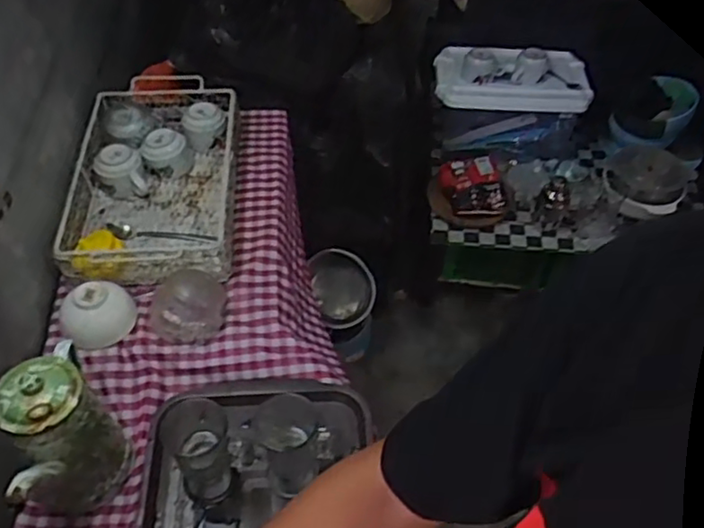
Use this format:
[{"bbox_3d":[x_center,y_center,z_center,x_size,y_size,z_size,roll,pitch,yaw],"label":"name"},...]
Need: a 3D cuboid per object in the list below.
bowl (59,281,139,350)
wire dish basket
[{"bbox_3d":[-0.374,0.070,0.972,0.106,0.062,0.091,-21,53,-19],"label":"bowl"},{"bbox_3d":[-0.336,-0.149,1.137,0.265,0.083,0.435,-2,49,-4],"label":"wire dish basket"}]

